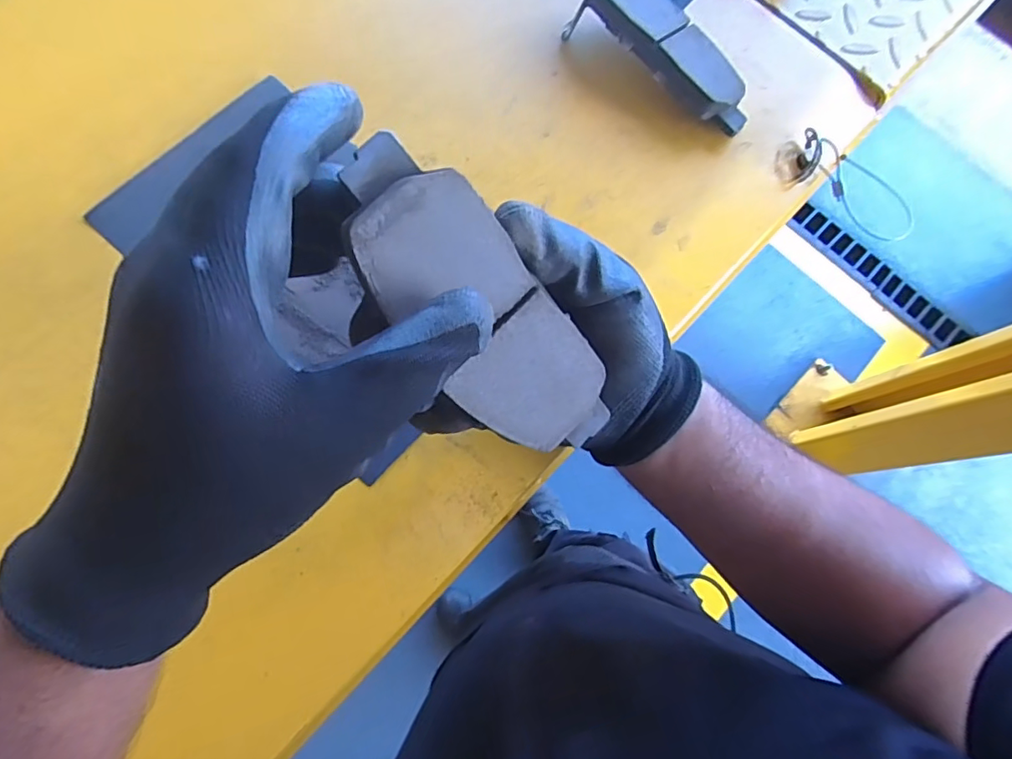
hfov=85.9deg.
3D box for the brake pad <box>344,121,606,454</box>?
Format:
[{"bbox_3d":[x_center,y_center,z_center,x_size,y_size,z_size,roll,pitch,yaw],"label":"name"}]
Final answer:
[{"bbox_3d":[-0.007,-0.020,0.202,0.049,0.012,0.139,-46,119,-14],"label":"brake pad"}]

